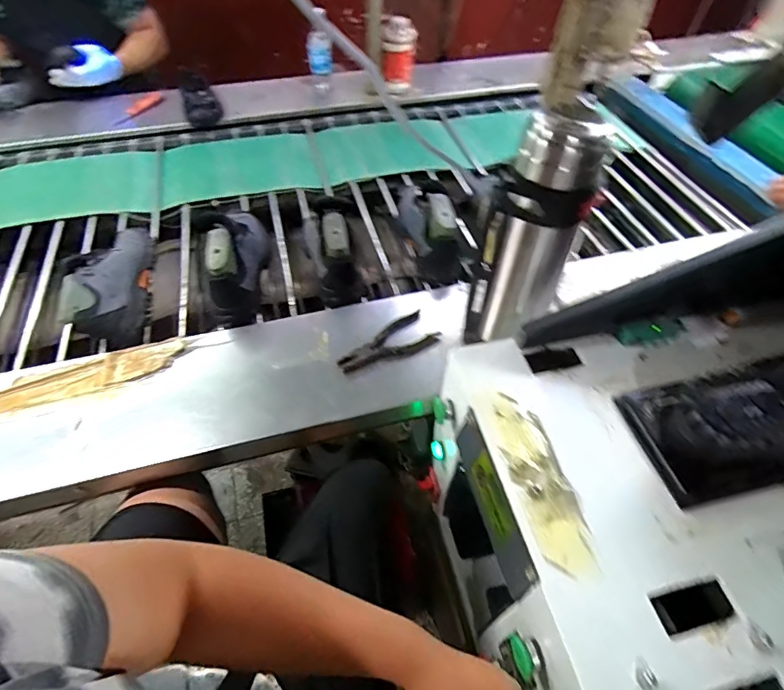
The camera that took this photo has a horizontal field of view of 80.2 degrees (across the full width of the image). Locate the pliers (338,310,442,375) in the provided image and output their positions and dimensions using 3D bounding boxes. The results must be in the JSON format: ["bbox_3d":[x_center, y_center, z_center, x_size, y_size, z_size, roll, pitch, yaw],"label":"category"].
[{"bbox_3d":[-0.003,0.003,0.819,0.181,0.018,0.081,-33,61,-25],"label":"pliers"}]

